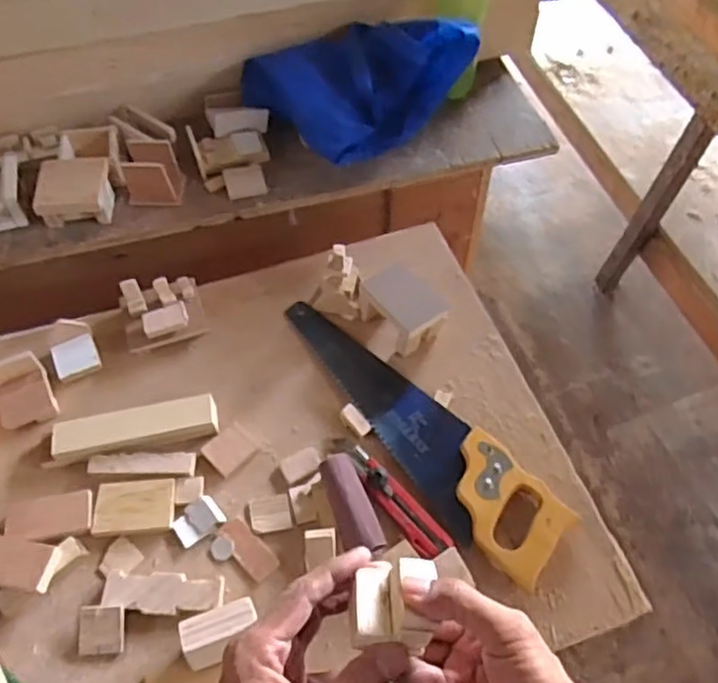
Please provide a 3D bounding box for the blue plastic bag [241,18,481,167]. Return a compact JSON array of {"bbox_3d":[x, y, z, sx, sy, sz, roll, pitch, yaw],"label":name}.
[{"bbox_3d":[-0.018,-0.364,0.904,0.220,0.185,0.255,-32,62,-19],"label":"blue plastic bag"}]

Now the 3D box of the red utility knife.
[{"bbox_3d":[0.036,0.163,0.681,0.030,0.019,0.139,-37,63,-21],"label":"red utility knife"}]

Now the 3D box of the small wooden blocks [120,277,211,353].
[{"bbox_3d":[-0.236,-0.034,0.796,0.095,0.050,0.072,-16,58,-10],"label":"small wooden blocks"}]

